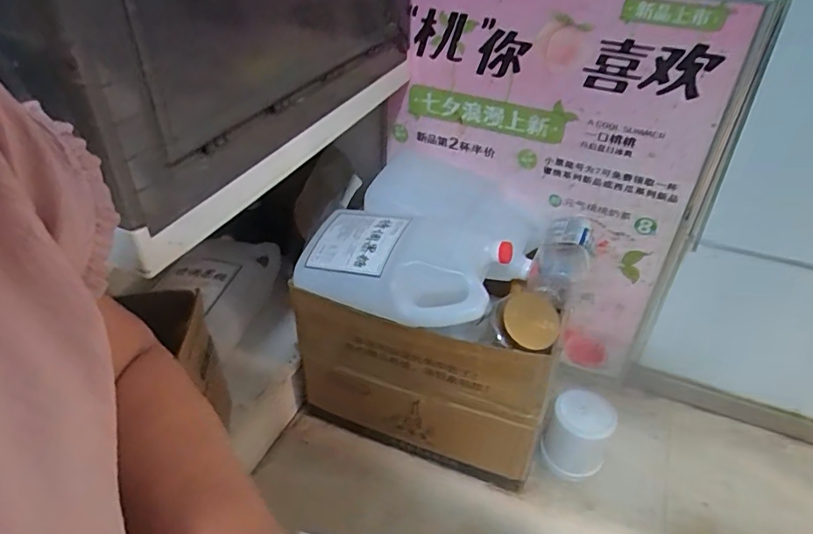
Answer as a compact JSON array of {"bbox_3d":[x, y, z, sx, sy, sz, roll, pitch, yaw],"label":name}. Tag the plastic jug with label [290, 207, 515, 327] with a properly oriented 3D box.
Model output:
[{"bbox_3d":[-0.012,-0.007,0.845,0.325,0.095,0.165,13,39,15],"label":"plastic jug with label"}]

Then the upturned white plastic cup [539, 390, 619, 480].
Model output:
[{"bbox_3d":[0.310,0.306,0.968,0.101,0.126,0.105,1,38,-1],"label":"upturned white plastic cup"}]

